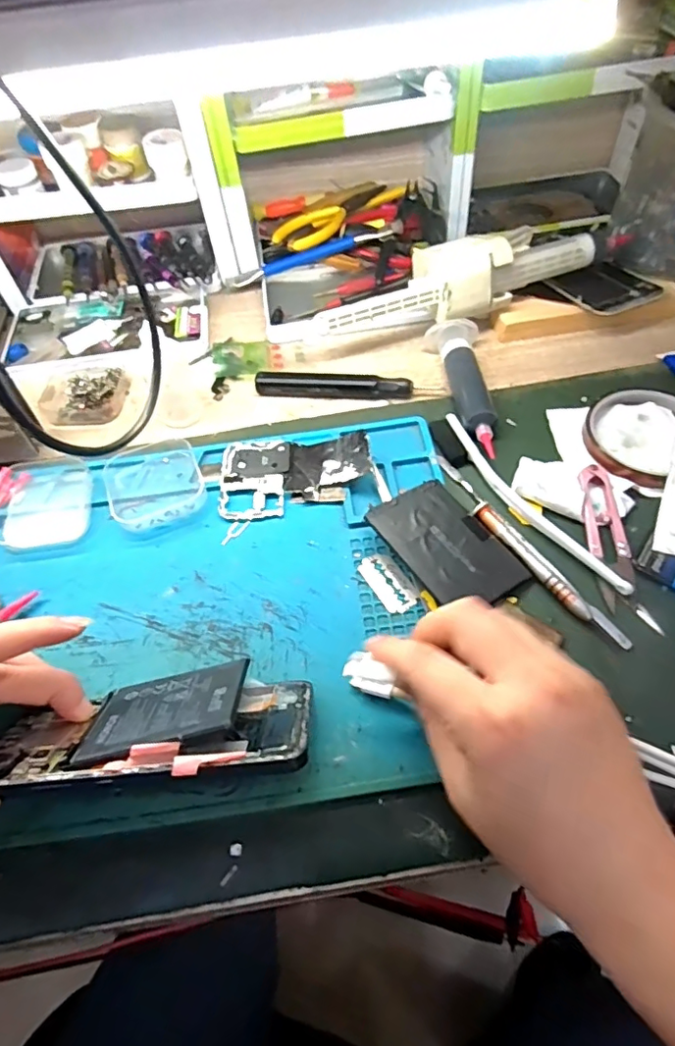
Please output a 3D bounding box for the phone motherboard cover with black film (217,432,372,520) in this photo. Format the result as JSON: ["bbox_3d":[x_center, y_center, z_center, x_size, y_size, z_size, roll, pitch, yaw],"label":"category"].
[{"bbox_3d":[-0.030,-0.036,0.389,0.103,0.015,0.063,-4,56,2],"label":"phone motherboard cover with black film"}]

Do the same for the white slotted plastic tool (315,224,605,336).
[{"bbox_3d":[0.095,-0.199,0.463,0.226,0.067,0.073,-20,57,-8],"label":"white slotted plastic tool"}]

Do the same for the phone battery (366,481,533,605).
[{"bbox_3d":[0.067,0.014,0.342,0.059,0.004,0.089,-26,61,-26],"label":"phone battery"}]

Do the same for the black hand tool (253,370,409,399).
[{"bbox_3d":[-0.004,-0.109,0.443,0.122,0.014,0.015,4,57,7],"label":"black hand tool"}]

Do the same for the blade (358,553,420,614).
[{"bbox_3d":[0.032,0.035,0.342,0.023,0.004,0.043,-30,59,-15],"label":"blade"}]

